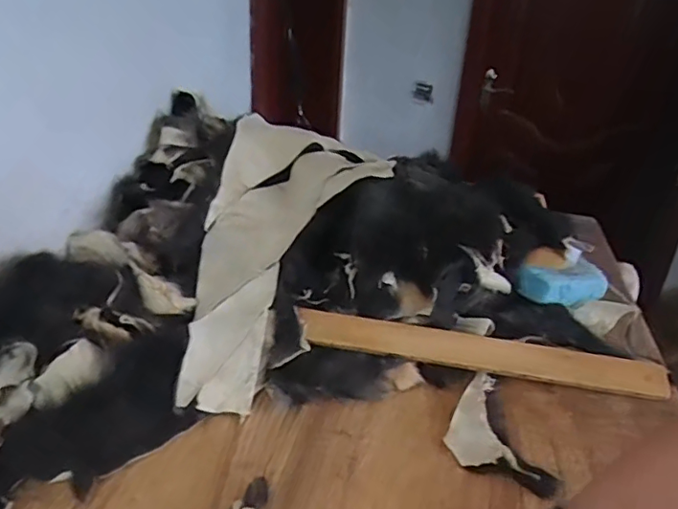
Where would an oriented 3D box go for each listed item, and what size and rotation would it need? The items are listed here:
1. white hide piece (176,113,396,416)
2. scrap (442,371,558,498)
[{"bbox_3d":[-0.067,-0.039,0.790,0.247,0.099,0.553,5,50,11],"label":"white hide piece"},{"bbox_3d":[0.162,0.189,0.618,0.091,0.013,0.170,3,28,-1],"label":"scrap"}]

